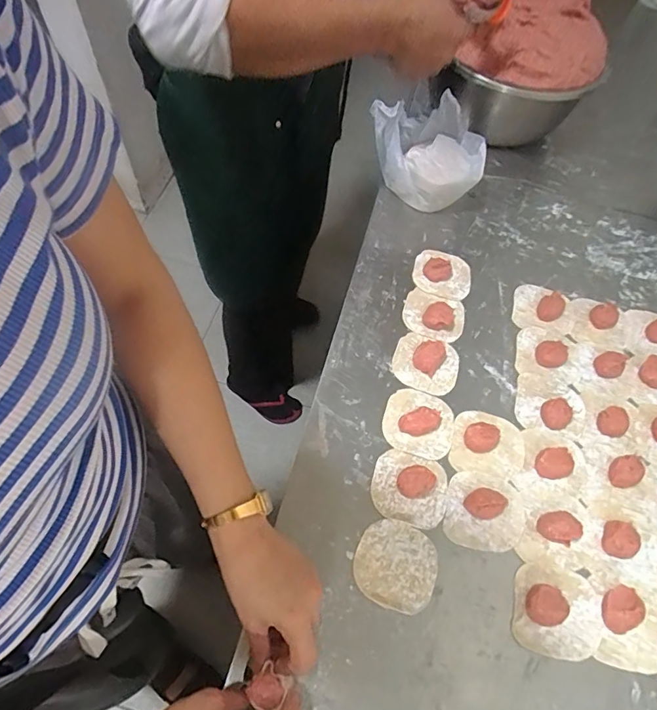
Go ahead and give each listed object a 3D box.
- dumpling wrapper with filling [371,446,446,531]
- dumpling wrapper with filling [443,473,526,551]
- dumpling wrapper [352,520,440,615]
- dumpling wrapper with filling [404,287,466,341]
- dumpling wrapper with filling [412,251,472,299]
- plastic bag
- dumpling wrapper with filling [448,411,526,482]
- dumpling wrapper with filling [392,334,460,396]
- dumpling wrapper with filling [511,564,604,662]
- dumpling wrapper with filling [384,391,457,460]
[{"bbox_3d":[0.085,0.133,0.478,0.076,0.024,0.071,15,61,4],"label":"dumpling wrapper with filling"},{"bbox_3d":[0.161,0.156,0.472,0.080,0.023,0.073,9,60,1],"label":"dumpling wrapper with filling"},{"bbox_3d":[0.065,0.201,0.448,0.077,0.004,0.075,25,62,10],"label":"dumpling wrapper"},{"bbox_3d":[0.135,-0.052,0.597,0.078,0.012,0.068,21,61,8],"label":"dumpling wrapper with filling"},{"bbox_3d":[0.154,-0.111,0.628,0.077,0.019,0.071,15,61,5],"label":"dumpling wrapper with filling"},{"bbox_3d":[0.144,-0.288,0.688,0.137,0.093,0.181,-24,65,-16],"label":"plastic bag"},{"bbox_3d":[0.178,0.094,0.509,0.079,0.024,0.069,12,61,3],"label":"dumpling wrapper with filling"},{"bbox_3d":[0.118,0.009,0.562,0.078,0.011,0.072,19,61,7],"label":"dumpling wrapper with filling"},{"bbox_3d":[0.215,0.238,0.433,0.079,0.017,0.073,13,61,4],"label":"dumpling wrapper with filling"},{"bbox_3d":[0.103,0.072,0.518,0.078,0.018,0.074,15,61,5],"label":"dumpling wrapper with filling"}]

